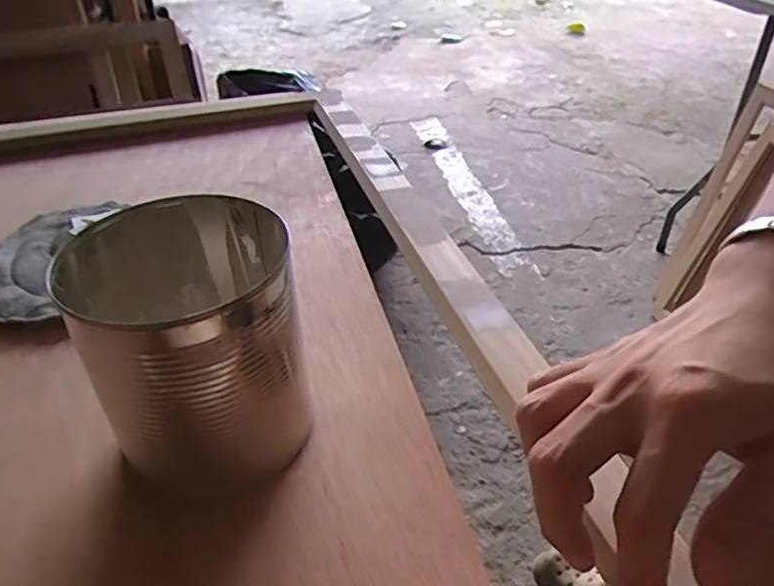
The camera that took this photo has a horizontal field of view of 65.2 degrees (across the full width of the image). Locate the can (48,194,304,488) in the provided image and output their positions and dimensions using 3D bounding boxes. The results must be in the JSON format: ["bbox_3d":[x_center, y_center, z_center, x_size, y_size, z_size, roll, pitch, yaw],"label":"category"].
[{"bbox_3d":[-0.092,0.024,0.295,0.097,0.111,0.087,-14,39,-15],"label":"can"}]

